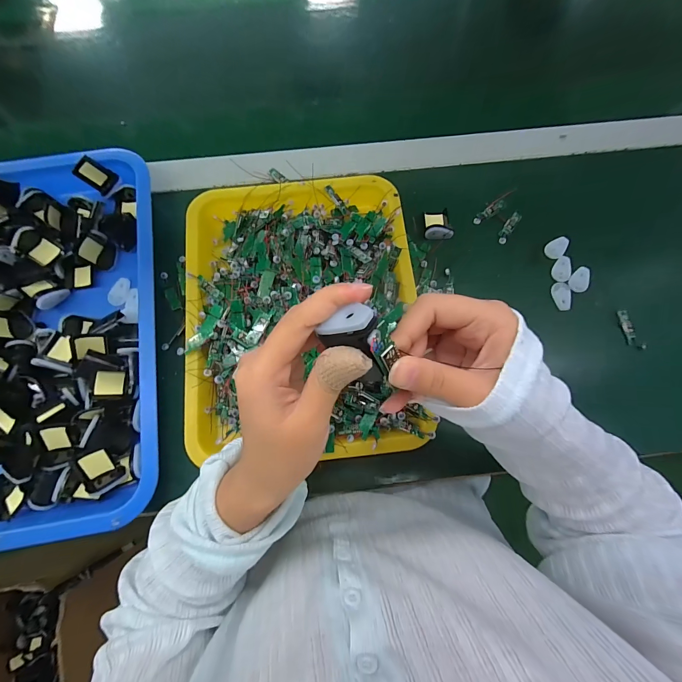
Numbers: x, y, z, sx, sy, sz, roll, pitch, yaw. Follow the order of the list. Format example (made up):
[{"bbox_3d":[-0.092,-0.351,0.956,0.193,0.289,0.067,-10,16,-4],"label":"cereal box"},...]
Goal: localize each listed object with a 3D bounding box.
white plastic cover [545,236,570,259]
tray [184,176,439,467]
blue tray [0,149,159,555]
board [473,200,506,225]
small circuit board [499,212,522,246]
[{"bbox_3d":[0.277,-0.120,0.407,0.032,0.008,0.022,-38,80,-9],"label":"white plastic cover"},{"bbox_3d":[-0.044,-0.039,0.361,0.256,0.050,0.326,-6,76,-2],"label":"tray"},{"bbox_3d":[-0.376,-0.008,0.358,0.339,0.044,0.441,-8,77,-3],"label":"blue tray"},{"bbox_3d":[0.196,-0.171,0.420,0.051,0.004,0.014,-33,79,-8],"label":"board"},{"bbox_3d":[0.220,-0.149,0.415,0.013,0.004,0.053,35,78,7],"label":"small circuit board"}]

